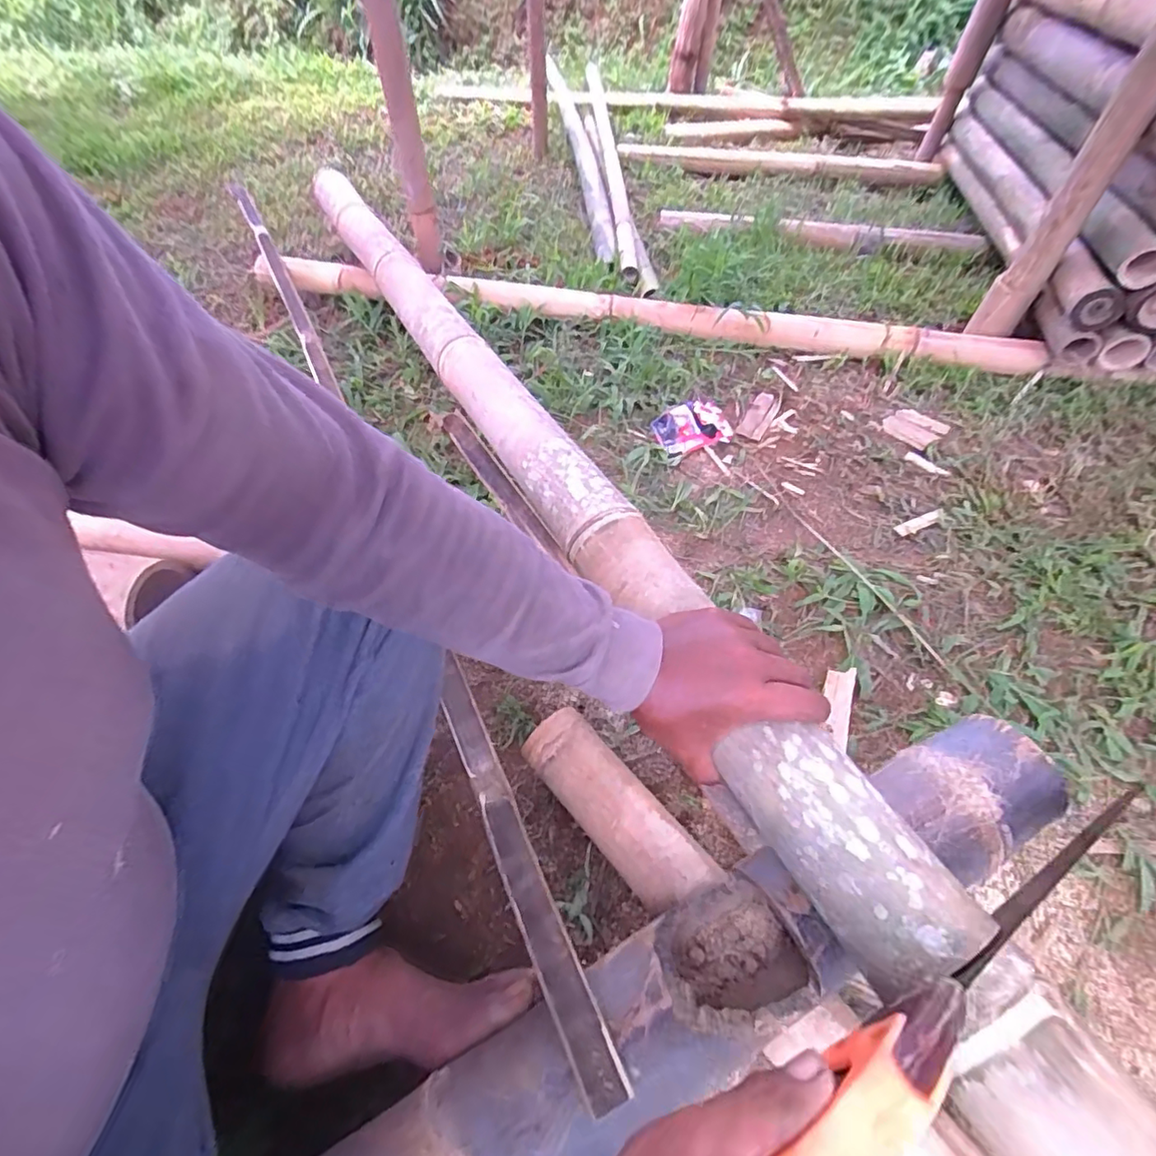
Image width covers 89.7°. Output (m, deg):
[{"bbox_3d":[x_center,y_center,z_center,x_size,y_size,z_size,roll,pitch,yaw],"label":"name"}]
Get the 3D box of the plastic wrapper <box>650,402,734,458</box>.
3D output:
[{"bbox_3d":[0.176,-0.234,0.914,0.118,0.033,0.083,-19,54,-15],"label":"plastic wrapper"}]

